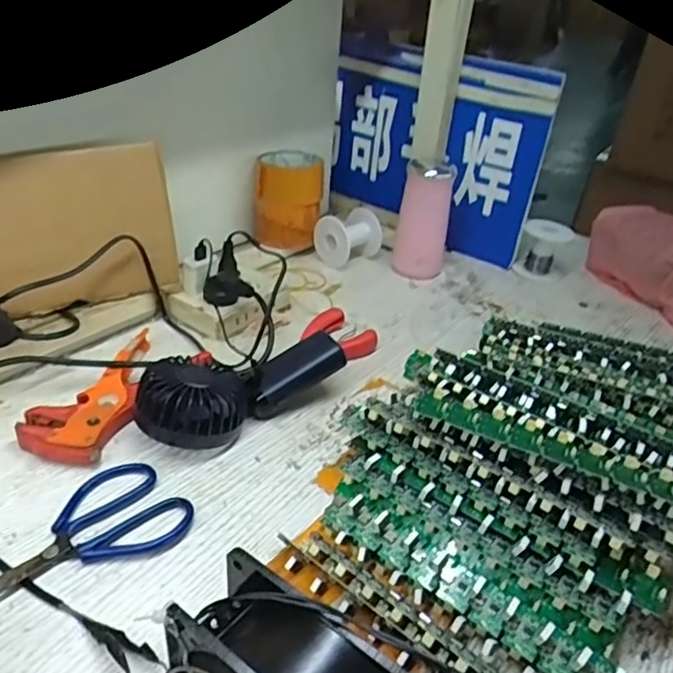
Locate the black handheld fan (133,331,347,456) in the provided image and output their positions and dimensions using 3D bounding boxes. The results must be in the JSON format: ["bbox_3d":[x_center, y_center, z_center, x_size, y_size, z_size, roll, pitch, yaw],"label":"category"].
[{"bbox_3d":[-0.083,0.042,0.529,0.177,0.051,0.081,-20,41,-35],"label":"black handheld fan"}]

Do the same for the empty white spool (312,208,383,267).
[{"bbox_3d":[0.017,-0.130,0.811,0.068,0.064,0.066,-24,43,-38],"label":"empty white spool"}]

